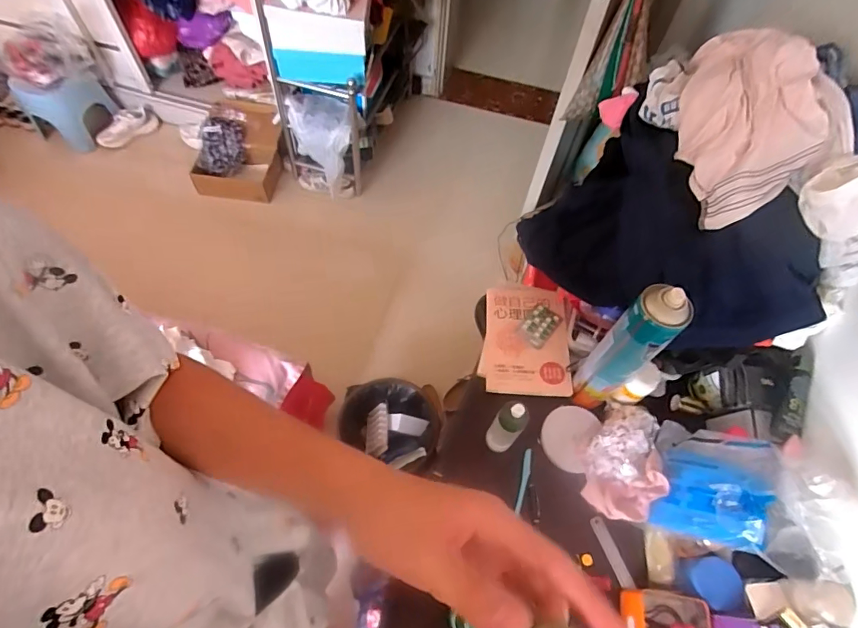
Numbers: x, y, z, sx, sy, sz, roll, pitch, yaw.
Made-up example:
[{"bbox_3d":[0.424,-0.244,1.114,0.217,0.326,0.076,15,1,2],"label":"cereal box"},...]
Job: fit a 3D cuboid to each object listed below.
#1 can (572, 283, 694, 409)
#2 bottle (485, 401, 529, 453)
[{"bbox_3d":[0.280,0.059,0.682,0.059,0.292,0.068,-32,67,-19],"label":"can"},{"bbox_3d":[0.116,0.171,0.702,0.042,0.148,0.034,31,64,14],"label":"bottle"}]

